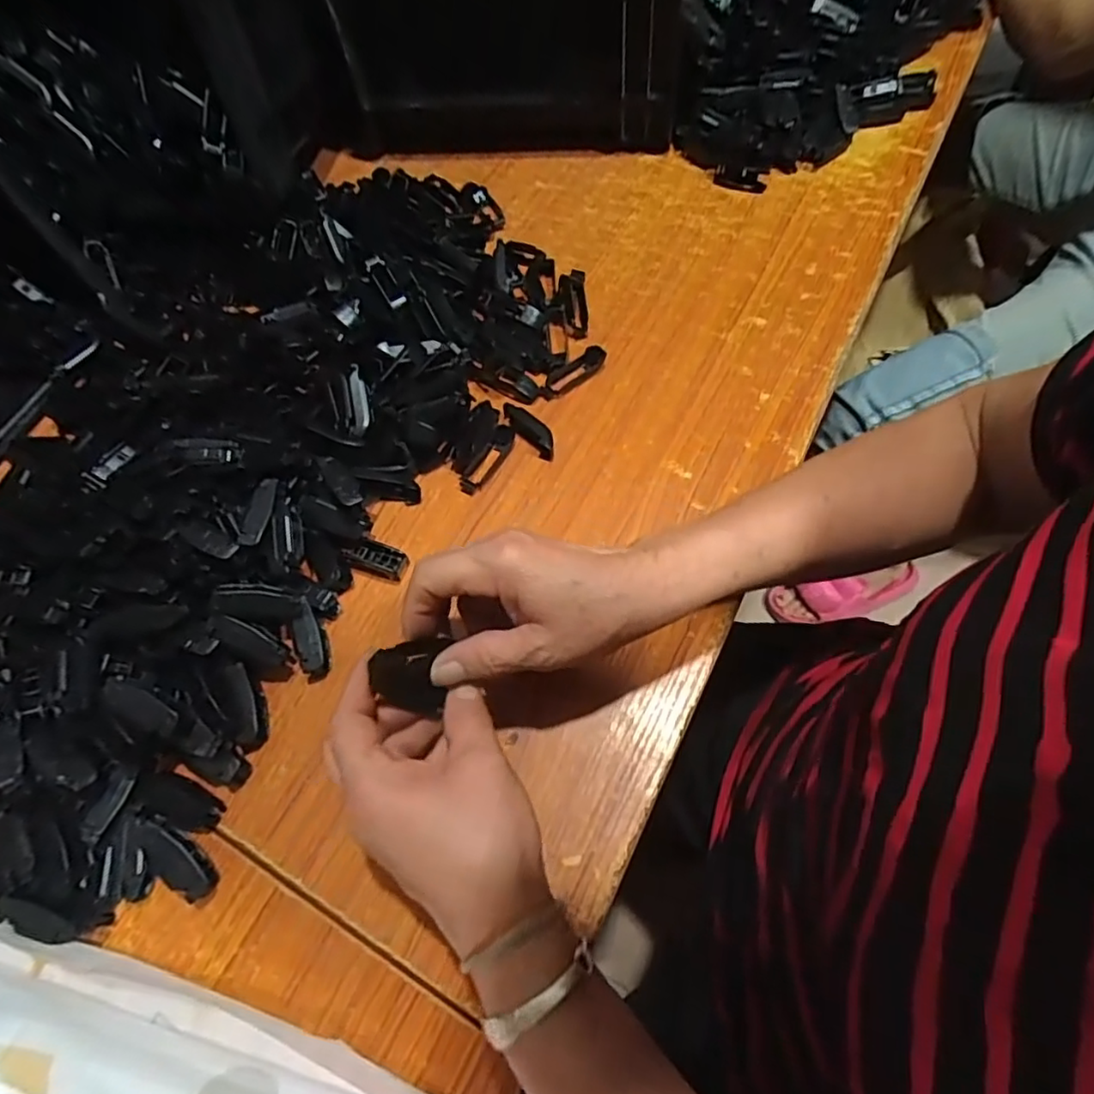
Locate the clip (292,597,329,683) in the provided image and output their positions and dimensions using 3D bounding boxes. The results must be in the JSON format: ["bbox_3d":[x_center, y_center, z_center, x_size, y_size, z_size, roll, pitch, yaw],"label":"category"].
[{"bbox_3d":[-0.149,0.059,0.382,0.017,0.012,0.050,-16,78,-8],"label":"clip"}]

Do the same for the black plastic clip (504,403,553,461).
[{"bbox_3d":[-0.013,-0.087,0.447,0.014,0.017,0.054,-38,66,-14],"label":"black plastic clip"}]

